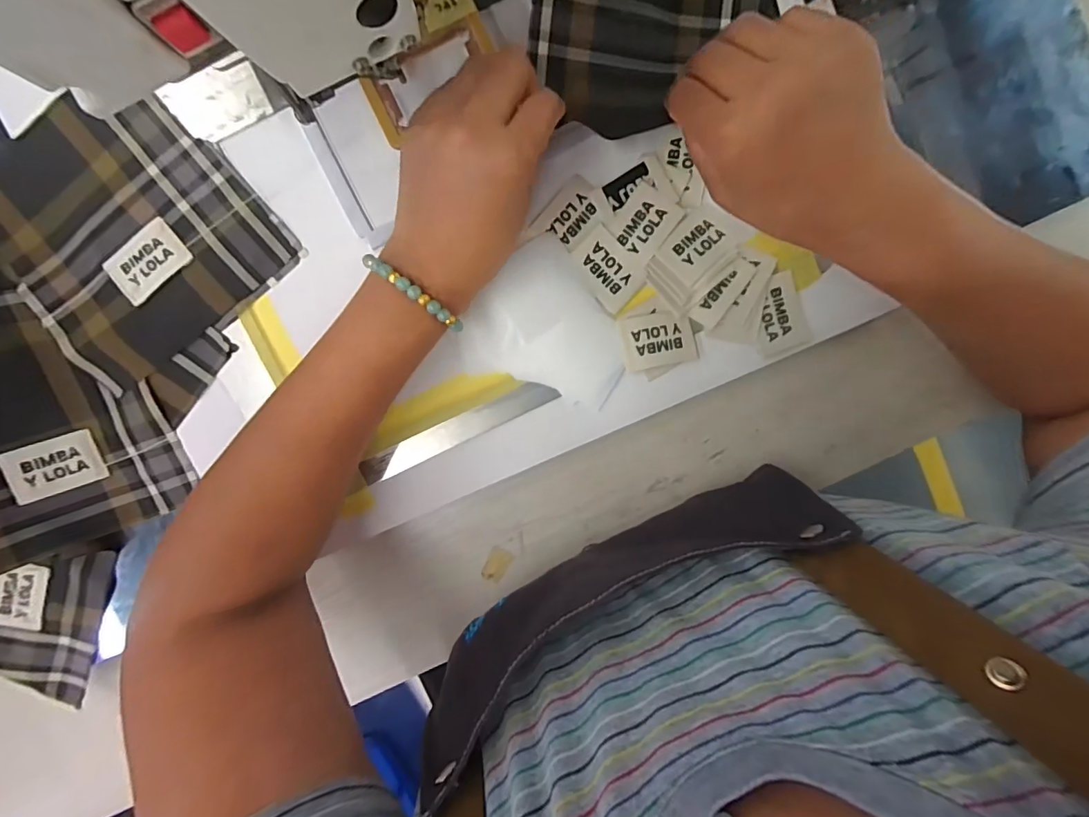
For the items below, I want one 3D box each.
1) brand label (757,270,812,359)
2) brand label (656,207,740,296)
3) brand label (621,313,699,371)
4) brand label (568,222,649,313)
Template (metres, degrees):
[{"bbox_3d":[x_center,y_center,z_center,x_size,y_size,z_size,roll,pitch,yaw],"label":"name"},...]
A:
[{"bbox_3d":[0.154,-0.061,0.314,0.036,0.004,0.051,-19,97,-3],"label":"brand label"},{"bbox_3d":[0.097,-0.103,0.303,0.049,0.004,0.036,-41,86,-2],"label":"brand label"},{"bbox_3d":[0.077,-0.045,0.312,0.048,0.004,0.035,-9,98,0],"label":"brand label"},{"bbox_3d":[0.042,-0.090,0.309,0.034,0.004,0.047,-44,97,5],"label":"brand label"}]

